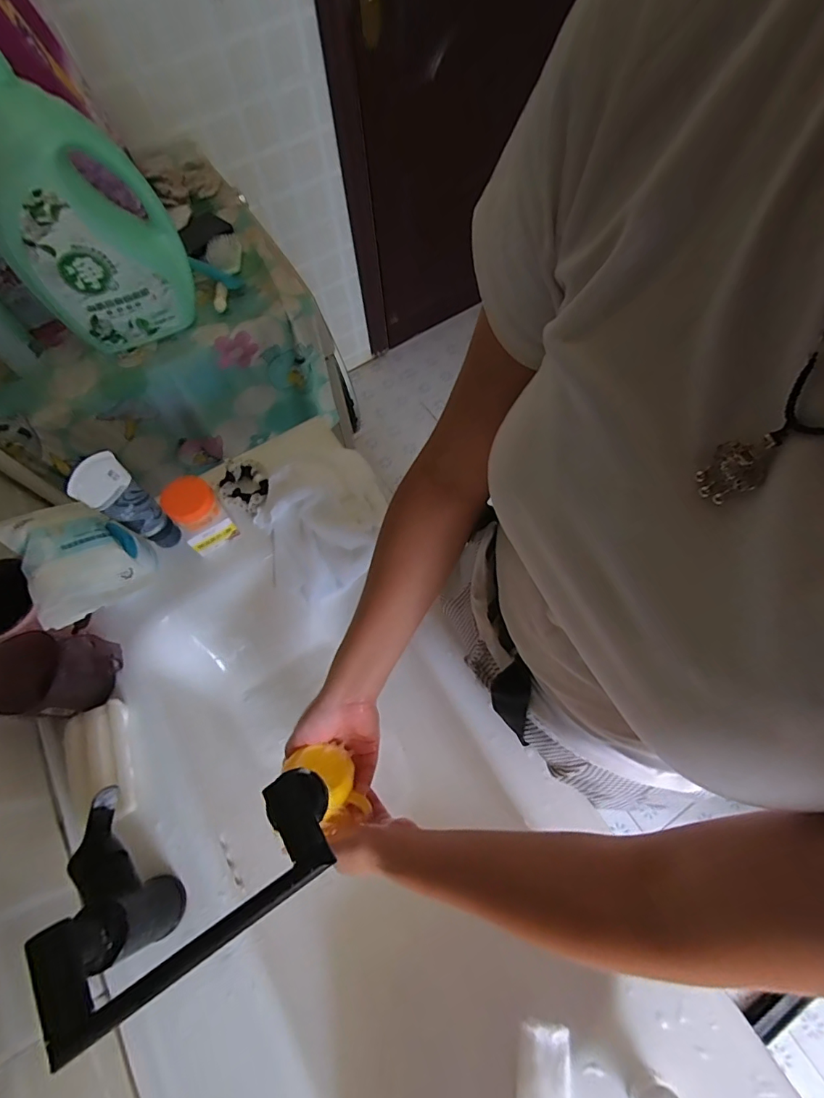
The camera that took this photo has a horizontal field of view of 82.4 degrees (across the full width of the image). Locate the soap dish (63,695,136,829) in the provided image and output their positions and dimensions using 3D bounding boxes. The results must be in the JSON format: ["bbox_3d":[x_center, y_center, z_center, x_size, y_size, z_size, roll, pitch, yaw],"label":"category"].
[{"bbox_3d":[-0.334,0.226,0.500,0.056,0.024,0.115,-20,67,-5],"label":"soap dish"}]

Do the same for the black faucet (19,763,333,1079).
[{"bbox_3d":[-0.176,0.259,0.407,0.227,0.164,0.133,-31,68,-10],"label":"black faucet"}]

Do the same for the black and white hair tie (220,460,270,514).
[{"bbox_3d":[-0.226,-0.086,0.632,0.057,0.022,0.083,-25,67,-7],"label":"black and white hair tie"}]

